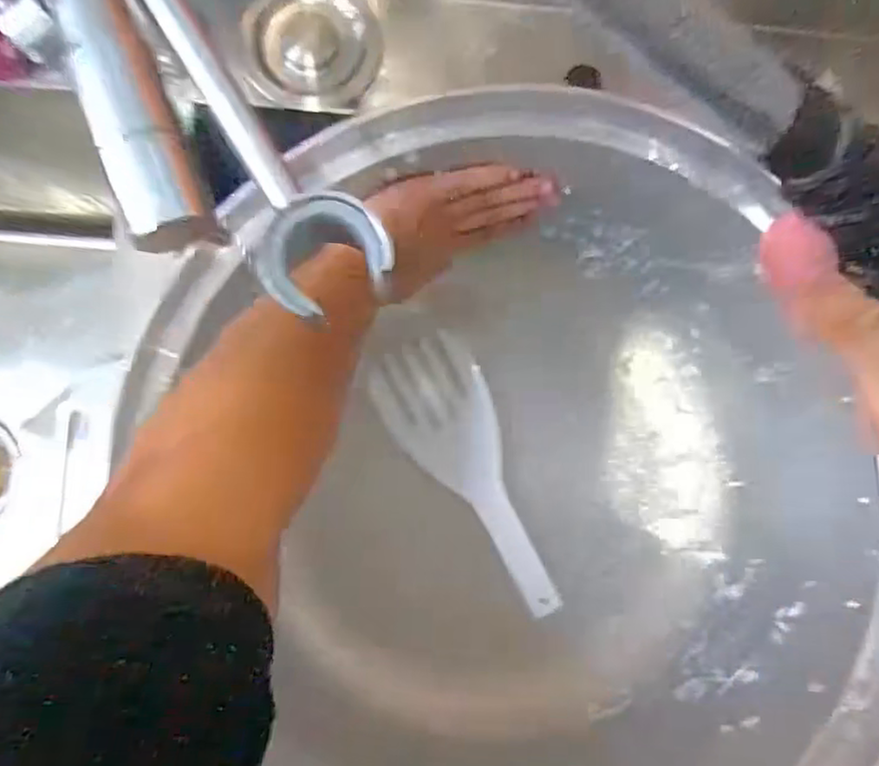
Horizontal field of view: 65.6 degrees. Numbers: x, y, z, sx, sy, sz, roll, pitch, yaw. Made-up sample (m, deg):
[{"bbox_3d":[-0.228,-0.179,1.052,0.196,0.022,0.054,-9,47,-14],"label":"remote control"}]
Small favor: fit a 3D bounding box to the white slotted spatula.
[{"bbox_3d":[0.032,0.080,0.582,0.087,0.017,0.252,-28,87,-6],"label":"white slotted spatula"}]

